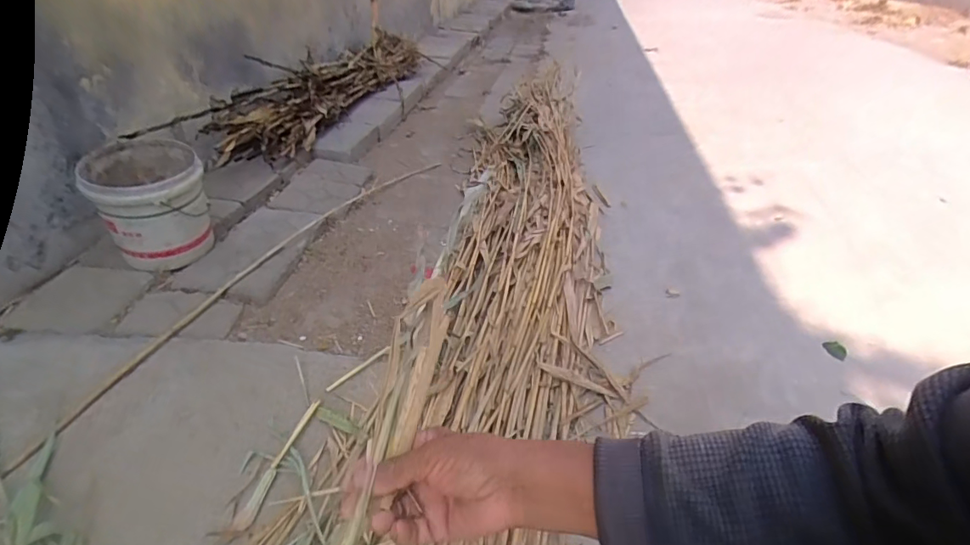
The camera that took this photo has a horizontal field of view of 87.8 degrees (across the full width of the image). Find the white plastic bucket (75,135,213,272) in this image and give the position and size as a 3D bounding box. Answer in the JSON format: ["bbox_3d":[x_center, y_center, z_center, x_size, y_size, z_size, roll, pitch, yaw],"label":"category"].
[{"bbox_3d":[-0.882,-0.172,1.357,0.264,0.275,0.262,-19,41,-26],"label":"white plastic bucket"}]

